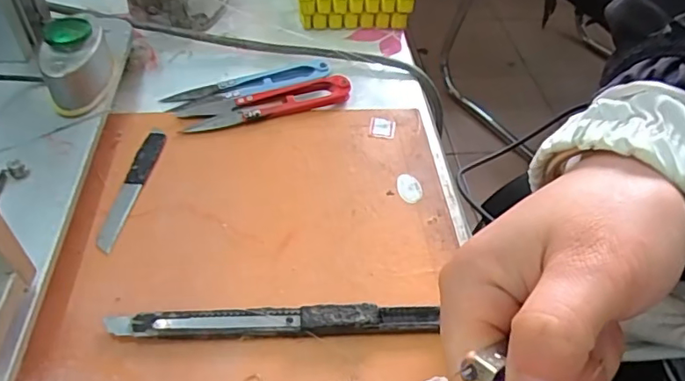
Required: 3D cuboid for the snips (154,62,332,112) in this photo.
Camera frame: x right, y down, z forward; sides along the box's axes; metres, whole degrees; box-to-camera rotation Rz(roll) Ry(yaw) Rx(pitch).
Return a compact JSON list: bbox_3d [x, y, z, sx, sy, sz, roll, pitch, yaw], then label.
[{"bbox_3d":[-0.056,-0.065,0.328,0.097,0.006,0.024,-14,51,-17],"label":"snips"}]

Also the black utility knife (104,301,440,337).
[{"bbox_3d":[-0.027,0.054,0.222,0.131,0.010,0.012,0,48,-5],"label":"black utility knife"}]

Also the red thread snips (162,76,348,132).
[{"bbox_3d":[-0.044,-0.052,0.315,0.100,0.010,0.025,-11,50,-15],"label":"red thread snips"}]

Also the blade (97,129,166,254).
[{"bbox_3d":[-0.104,-0.004,0.270,0.011,0.004,0.079,8,48,2],"label":"blade"}]

